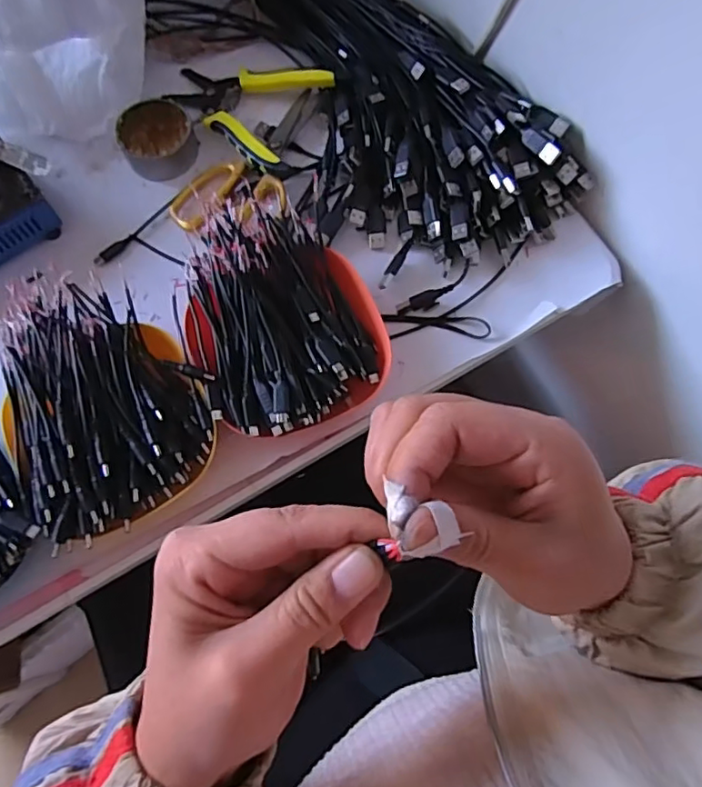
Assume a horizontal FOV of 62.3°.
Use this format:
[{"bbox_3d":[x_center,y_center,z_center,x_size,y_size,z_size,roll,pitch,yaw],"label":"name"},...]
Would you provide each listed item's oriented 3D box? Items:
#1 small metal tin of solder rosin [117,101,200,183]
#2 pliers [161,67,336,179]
[{"bbox_3d":[-0.168,-0.222,0.504,0.056,0.027,0.064,28,75,8],"label":"small metal tin of solder rosin"},{"bbox_3d":[-0.099,-0.254,0.510,0.138,0.016,0.111,21,74,6],"label":"pliers"}]

